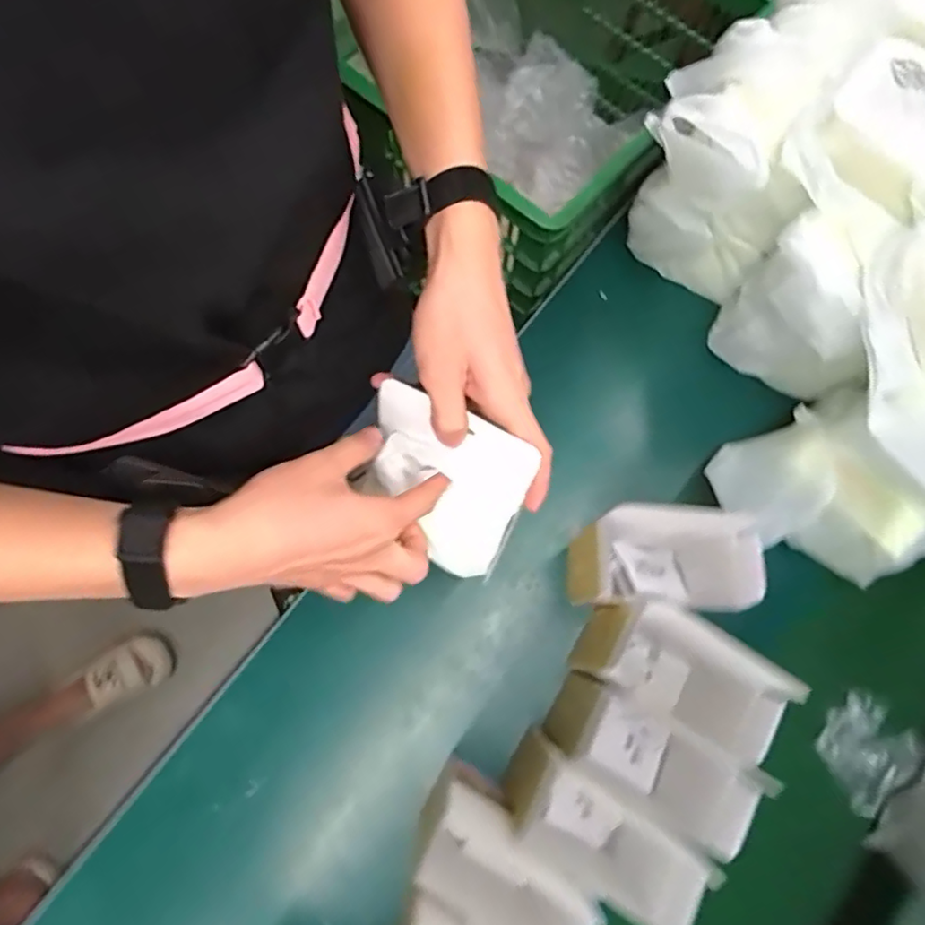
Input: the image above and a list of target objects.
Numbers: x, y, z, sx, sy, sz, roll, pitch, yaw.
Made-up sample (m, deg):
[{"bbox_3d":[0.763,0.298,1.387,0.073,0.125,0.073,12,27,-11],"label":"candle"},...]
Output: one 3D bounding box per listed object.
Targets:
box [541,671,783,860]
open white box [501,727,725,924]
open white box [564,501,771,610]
[{"bbox_3d":[0.155,0.249,0.538,0.135,0.207,0.070,29,78,7],"label":"box"},{"bbox_3d":[0.104,0.302,0.520,0.141,0.208,0.075,29,78,7],"label":"open white box"},{"bbox_3d":[0.173,0.093,0.568,0.131,0.236,0.070,7,77,2],"label":"open white box"}]

